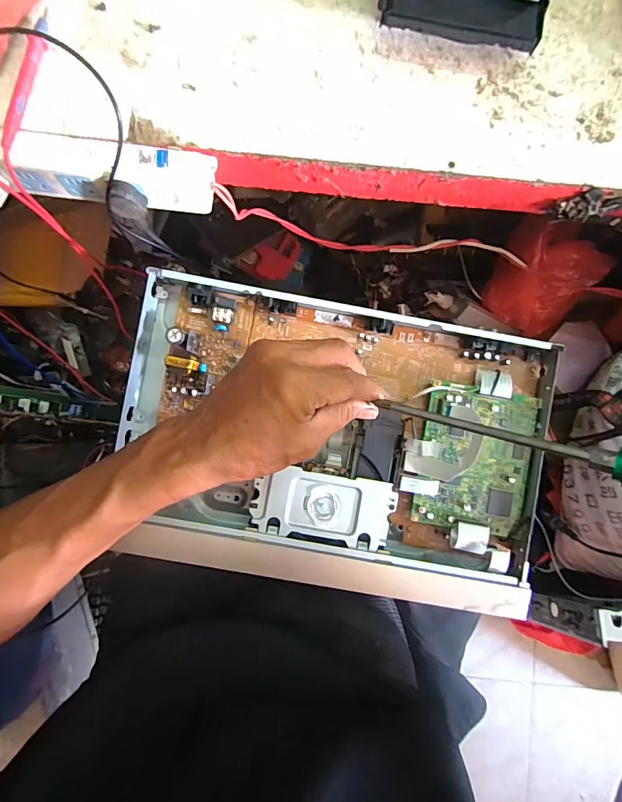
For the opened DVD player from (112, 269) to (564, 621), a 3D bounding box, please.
[{"bbox_3d":[0.023,0.041,0.415,0.413,0.055,0.271,10,85,-1],"label":"opened DVD player"}]

